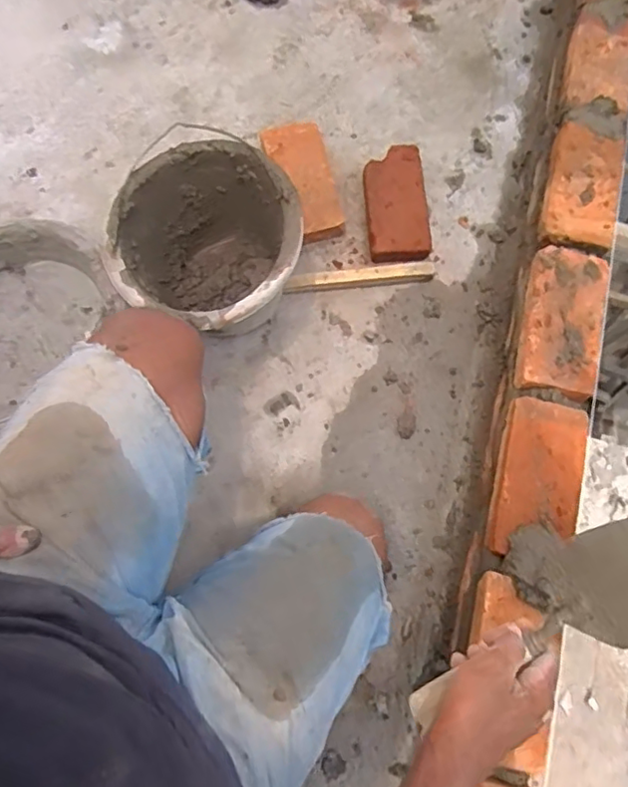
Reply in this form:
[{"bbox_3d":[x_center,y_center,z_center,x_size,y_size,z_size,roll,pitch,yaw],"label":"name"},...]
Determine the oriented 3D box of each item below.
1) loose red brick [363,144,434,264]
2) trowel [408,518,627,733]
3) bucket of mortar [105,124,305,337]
[{"bbox_3d":[0.126,-0.291,0.927,0.094,0.037,0.191,-2,74,-2],"label":"loose red brick"},{"bbox_3d":[0.205,0.191,0.500,0.289,0.053,0.091,-40,78,18],"label":"trowel"},{"bbox_3d":[-0.133,-0.183,0.796,0.223,0.177,0.253,3,74,-1],"label":"bucket of mortar"}]

